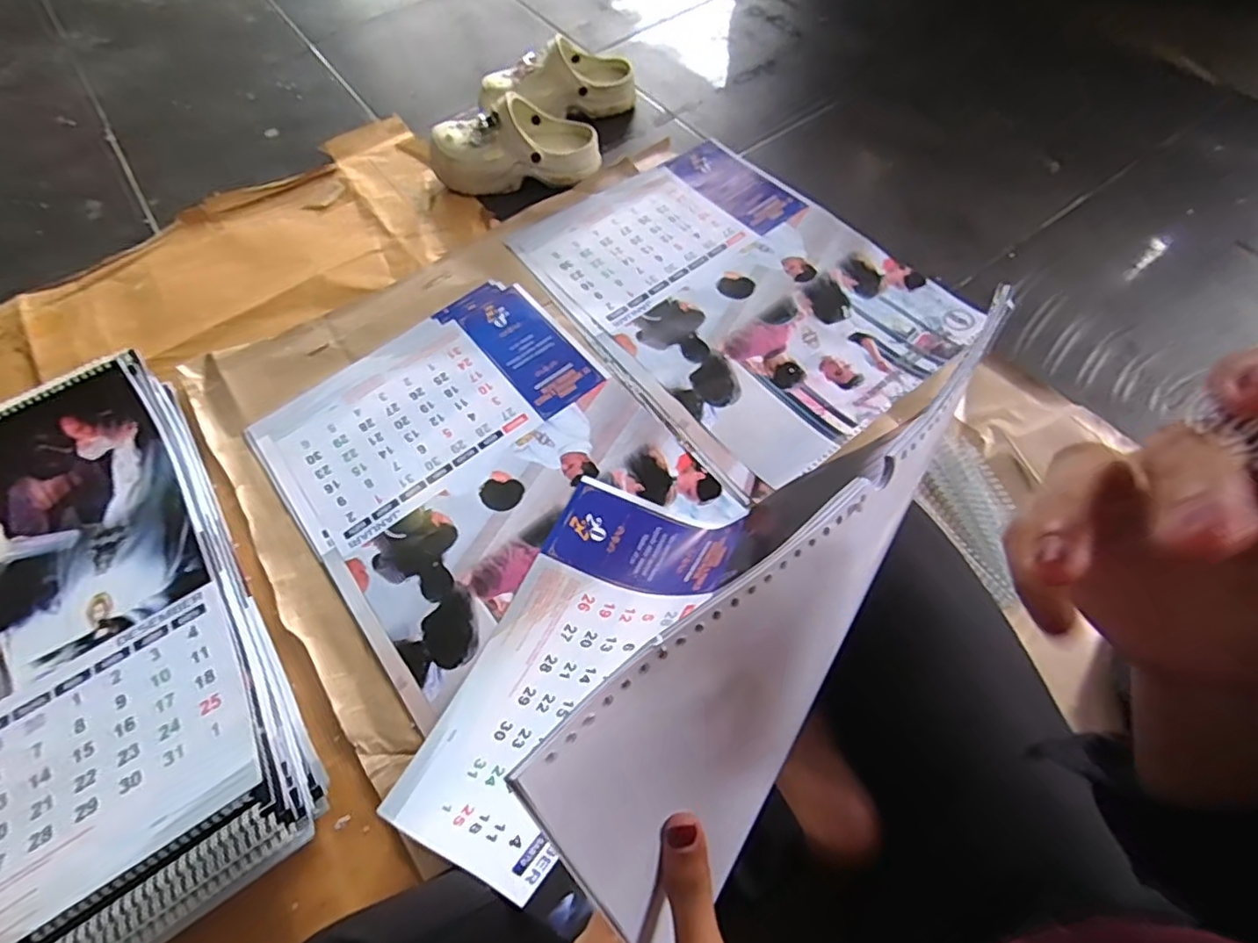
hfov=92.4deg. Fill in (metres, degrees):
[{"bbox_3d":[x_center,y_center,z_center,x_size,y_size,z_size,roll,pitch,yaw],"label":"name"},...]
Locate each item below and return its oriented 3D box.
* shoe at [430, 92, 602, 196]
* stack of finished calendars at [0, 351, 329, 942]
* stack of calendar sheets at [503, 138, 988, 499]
[{"bbox_3d":[-0.177,-0.498,0.922,0.256,0.095,0.108,-9,62,-1],"label":"shoe"},{"bbox_3d":[-0.582,0.193,0.581,0.394,0.090,0.590,-33,65,-14],"label":"stack of finished calendars"},{"bbox_3d":[0.137,-0.261,0.823,0.393,0.014,0.542,-35,65,-14],"label":"stack of calendar sheets"}]

